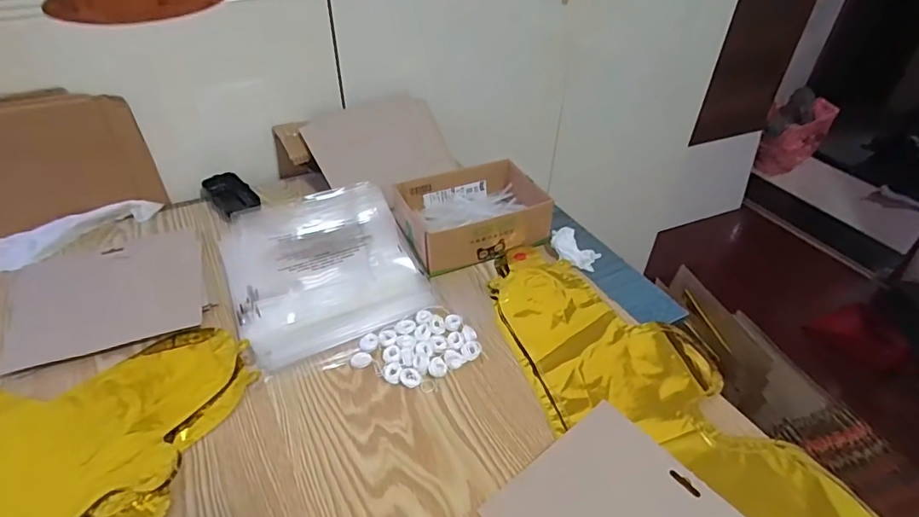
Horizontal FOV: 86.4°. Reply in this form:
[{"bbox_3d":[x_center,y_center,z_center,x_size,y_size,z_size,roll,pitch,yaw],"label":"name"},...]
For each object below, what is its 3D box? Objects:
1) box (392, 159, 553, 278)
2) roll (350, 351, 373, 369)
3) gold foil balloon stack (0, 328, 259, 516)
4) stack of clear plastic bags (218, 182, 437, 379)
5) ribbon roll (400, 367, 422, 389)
[{"bbox_3d":[0.015,-0.066,0.676,0.192,0.055,0.151,-19,44,-22],"label":"box"},{"bbox_3d":[-0.103,0.106,0.512,0.021,0.004,0.017,-14,43,-17],"label":"roll"},{"bbox_3d":[-0.440,0.147,0.453,0.429,0.009,0.233,5,41,5],"label":"gold foil balloon stack"},{"bbox_3d":[-0.173,0.004,0.619,0.219,0.021,0.286,-19,44,-22],"label":"stack of clear plastic bags"},{"bbox_3d":[-0.050,0.120,0.493,0.021,0.006,0.018,17,43,18],"label":"ribbon roll"}]

